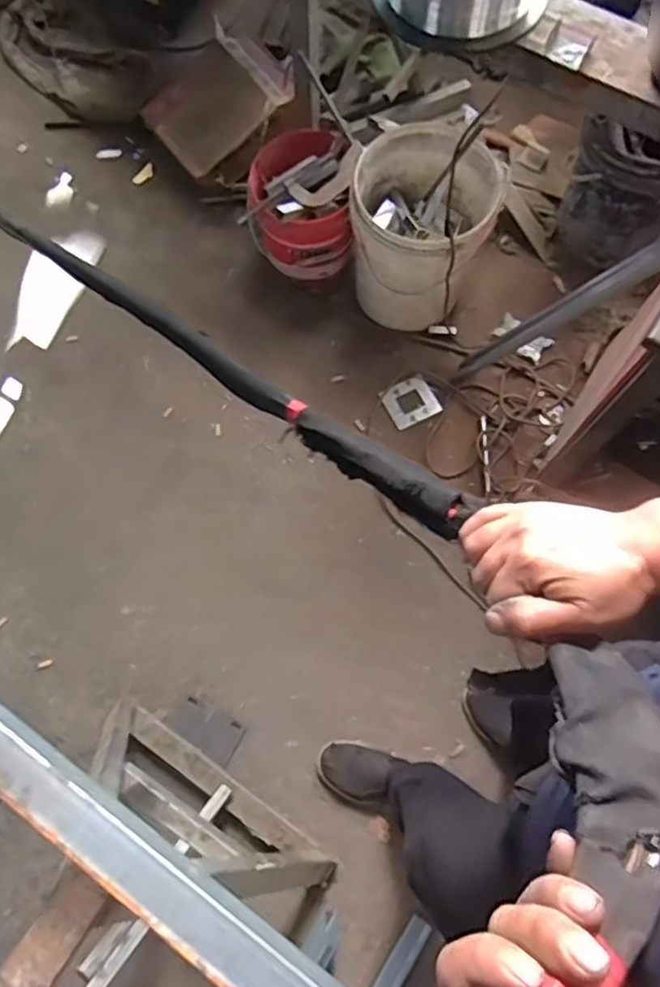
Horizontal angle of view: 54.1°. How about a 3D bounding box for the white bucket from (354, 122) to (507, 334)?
[{"bbox_3d":[0.196,-0.582,1.474,0.288,0.364,0.315,0,73,1],"label":"white bucket"}]

